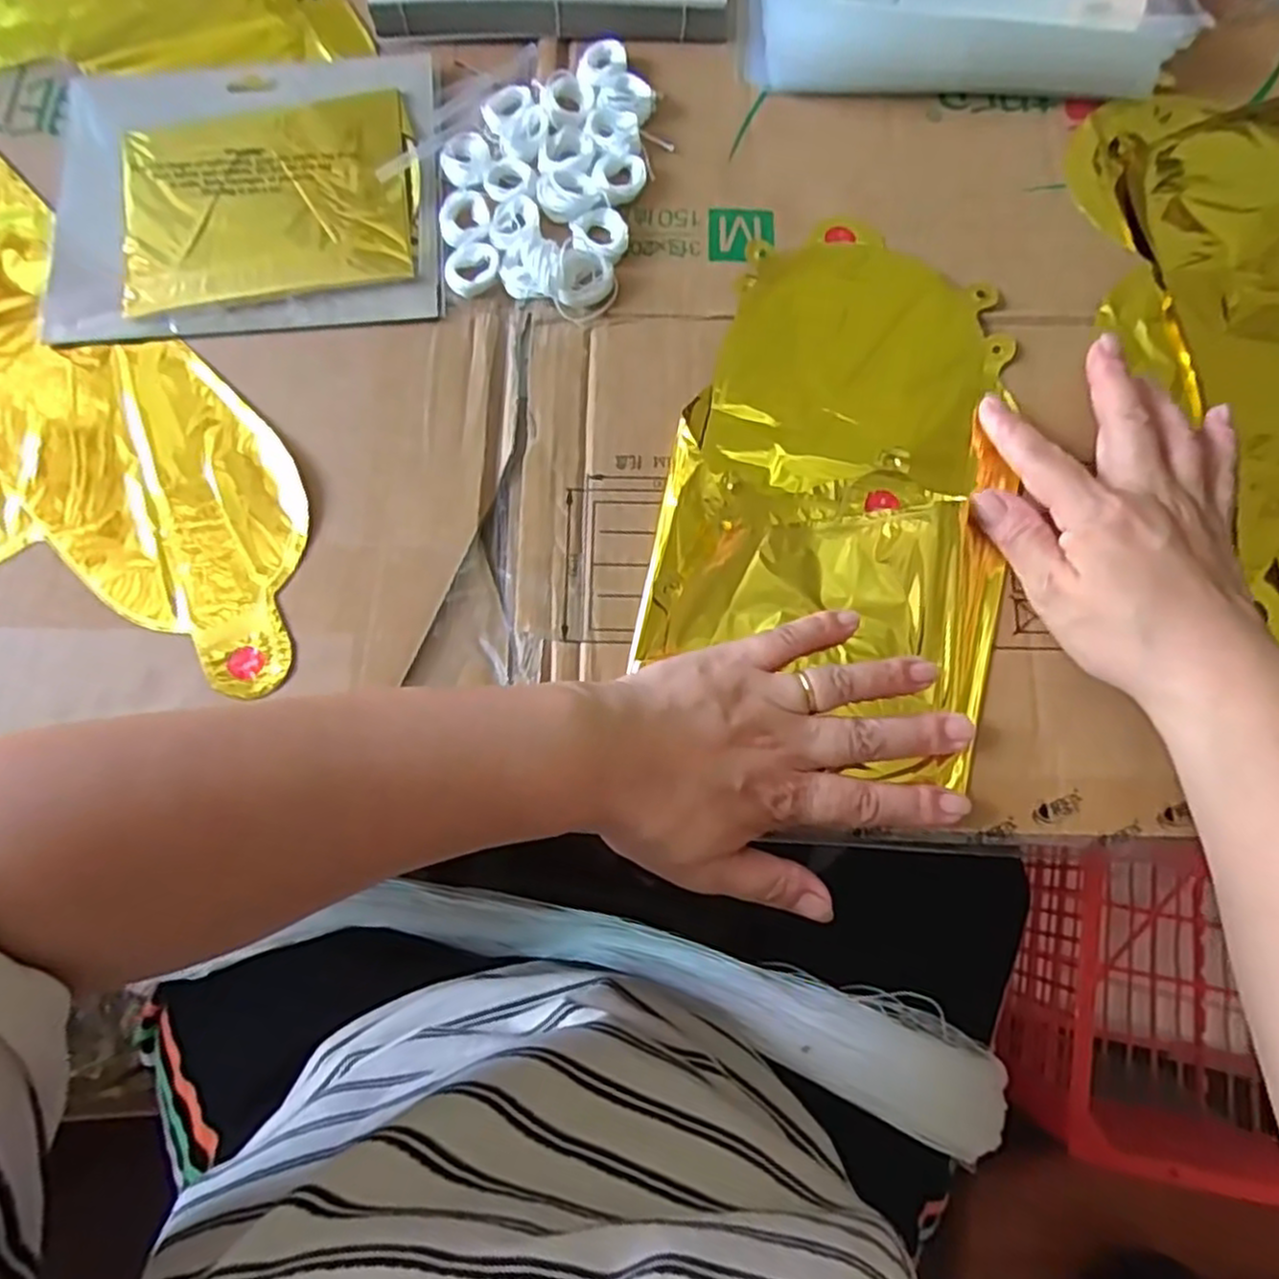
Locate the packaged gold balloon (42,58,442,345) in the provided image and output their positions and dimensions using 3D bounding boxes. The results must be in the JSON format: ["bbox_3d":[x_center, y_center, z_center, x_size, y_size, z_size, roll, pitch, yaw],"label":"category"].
[{"bbox_3d":[-0.204,-0.239,0.392,0.198,0.008,0.178,-4,74,0],"label":"packaged gold balloon"}]

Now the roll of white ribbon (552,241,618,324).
[{"bbox_3d":[-0.026,-0.173,0.366,0.027,0.017,0.032,12,75,5],"label":"roll of white ribbon"}]

